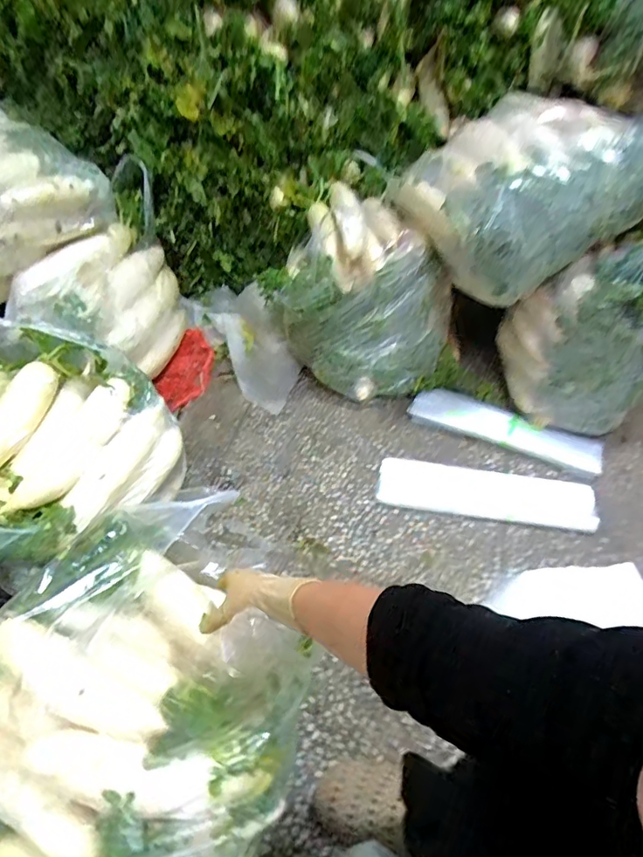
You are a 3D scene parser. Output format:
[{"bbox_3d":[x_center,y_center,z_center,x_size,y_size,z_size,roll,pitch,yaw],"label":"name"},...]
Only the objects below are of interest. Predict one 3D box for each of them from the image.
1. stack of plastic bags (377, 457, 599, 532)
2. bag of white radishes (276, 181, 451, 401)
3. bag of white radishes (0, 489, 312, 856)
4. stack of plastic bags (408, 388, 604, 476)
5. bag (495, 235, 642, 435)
[{"bbox_3d":[0.321,0.127,1.013,0.404,0.029,0.099,9,49,7],"label":"stack of plastic bags"},{"bbox_3d":[0.113,-0.294,1.134,0.344,0.344,0.257,16,50,13],"label":"bag of white radishes"},{"bbox_3d":[-0.228,0.323,0.633,0.403,0.210,0.451,-21,52,-18],"label":"bag of white radishes"},{"bbox_3d":[0.402,-0.005,1.126,0.412,0.044,0.097,19,51,16],"label":"stack of plastic bags"},{"bbox_3d":[0.574,-0.186,1.026,0.323,0.372,0.188,0,48,-1],"label":"bag"}]

